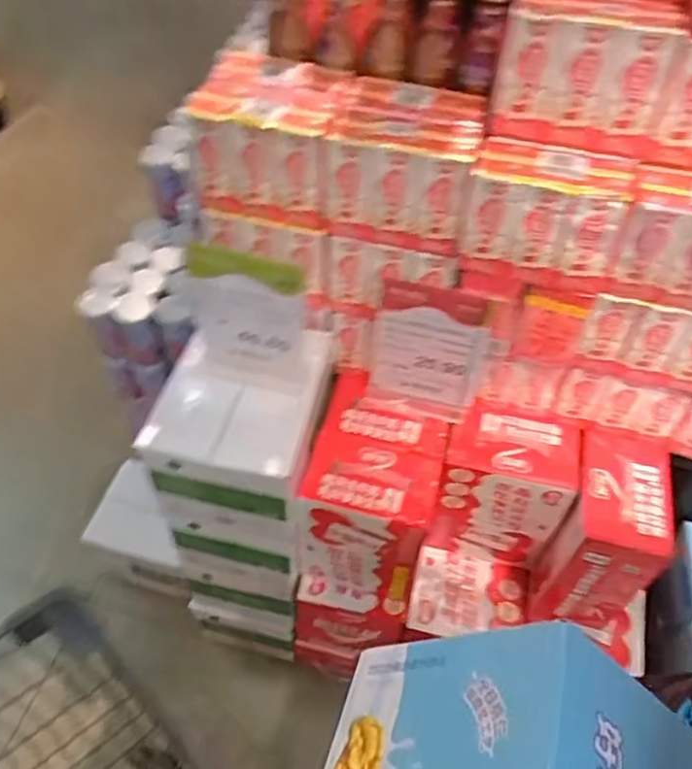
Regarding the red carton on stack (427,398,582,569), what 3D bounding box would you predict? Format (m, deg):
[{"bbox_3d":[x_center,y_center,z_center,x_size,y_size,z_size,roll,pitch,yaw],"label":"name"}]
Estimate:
[{"bbox_3d":[0.242,0.167,1.051,0.181,0.261,0.116,14,51,8],"label":"red carton on stack"}]

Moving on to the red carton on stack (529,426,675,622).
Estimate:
[{"bbox_3d":[0.383,0.230,1.008,0.127,0.266,0.184,13,51,8],"label":"red carton on stack"}]

